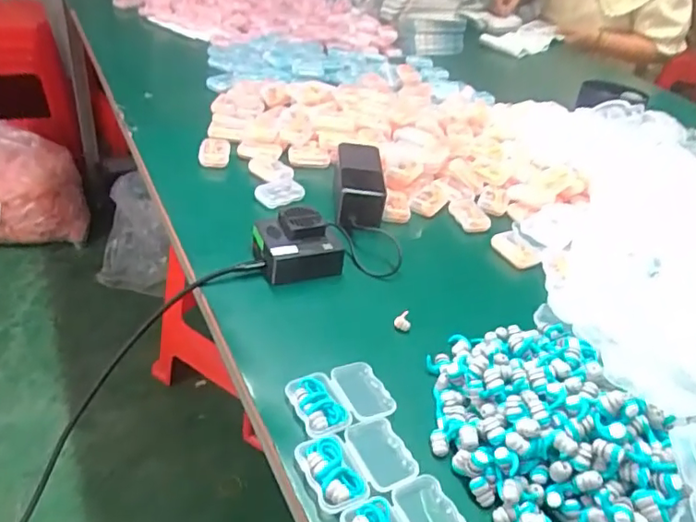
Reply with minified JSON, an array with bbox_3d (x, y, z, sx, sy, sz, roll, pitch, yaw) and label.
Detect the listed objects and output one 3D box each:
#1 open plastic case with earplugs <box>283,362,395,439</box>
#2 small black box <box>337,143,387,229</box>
[{"bbox_3d":[-0.005,0.104,0.441,0.075,0.013,0.053,-12,41,-28],"label":"open plastic case with earplugs"},{"bbox_3d":[0.014,-0.094,0.682,0.055,0.035,0.149,6,36,-6],"label":"small black box"}]

